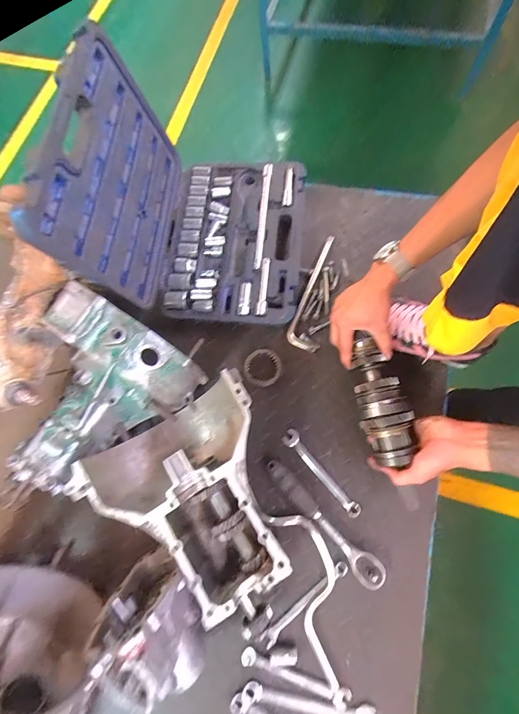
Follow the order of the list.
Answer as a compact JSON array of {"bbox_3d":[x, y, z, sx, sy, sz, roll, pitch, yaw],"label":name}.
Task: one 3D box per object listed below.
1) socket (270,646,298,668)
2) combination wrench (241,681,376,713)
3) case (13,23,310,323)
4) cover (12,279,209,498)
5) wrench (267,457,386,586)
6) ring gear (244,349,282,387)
[{"bbox_3d":[0.037,0.460,0.486,0.042,0.016,0.020,-8,72,3],"label":"socket"},{"bbox_3d":[0.072,0.517,0.465,0.193,0.014,0.029,6,73,7],"label":"combination wrench"},{"bbox_3d":[-0.101,-0.283,0.569,0.378,0.257,0.368,5,75,4],"label":"case"},{"bbox_3d":[-0.289,0.073,0.535,0.236,0.152,0.303,32,78,11],"label":"cover"},{"bbox_3d":[0.105,0.268,0.525,0.040,0.034,0.241,-42,73,-8],"label":"wrench"},{"bbox_3d":[0.006,0.020,0.604,0.071,0.012,0.070,0,75,2],"label":"ring gear"}]

